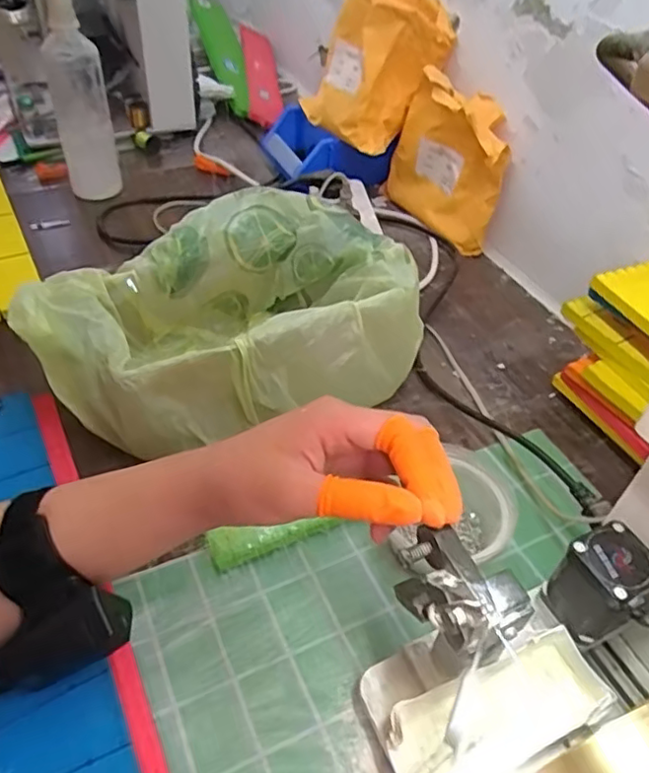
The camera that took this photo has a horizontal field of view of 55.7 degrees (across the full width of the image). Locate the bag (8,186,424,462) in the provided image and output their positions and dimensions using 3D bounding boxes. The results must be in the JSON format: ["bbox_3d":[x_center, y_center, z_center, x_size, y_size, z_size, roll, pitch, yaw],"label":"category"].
[{"bbox_3d":[-0.090,-0.064,0.543,0.312,0.107,0.213,-20,49,-22],"label":"bag"}]

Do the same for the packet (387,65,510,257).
[{"bbox_3d":[0.154,-0.274,0.758,0.055,0.164,0.177,-15,49,-19],"label":"packet"}]

